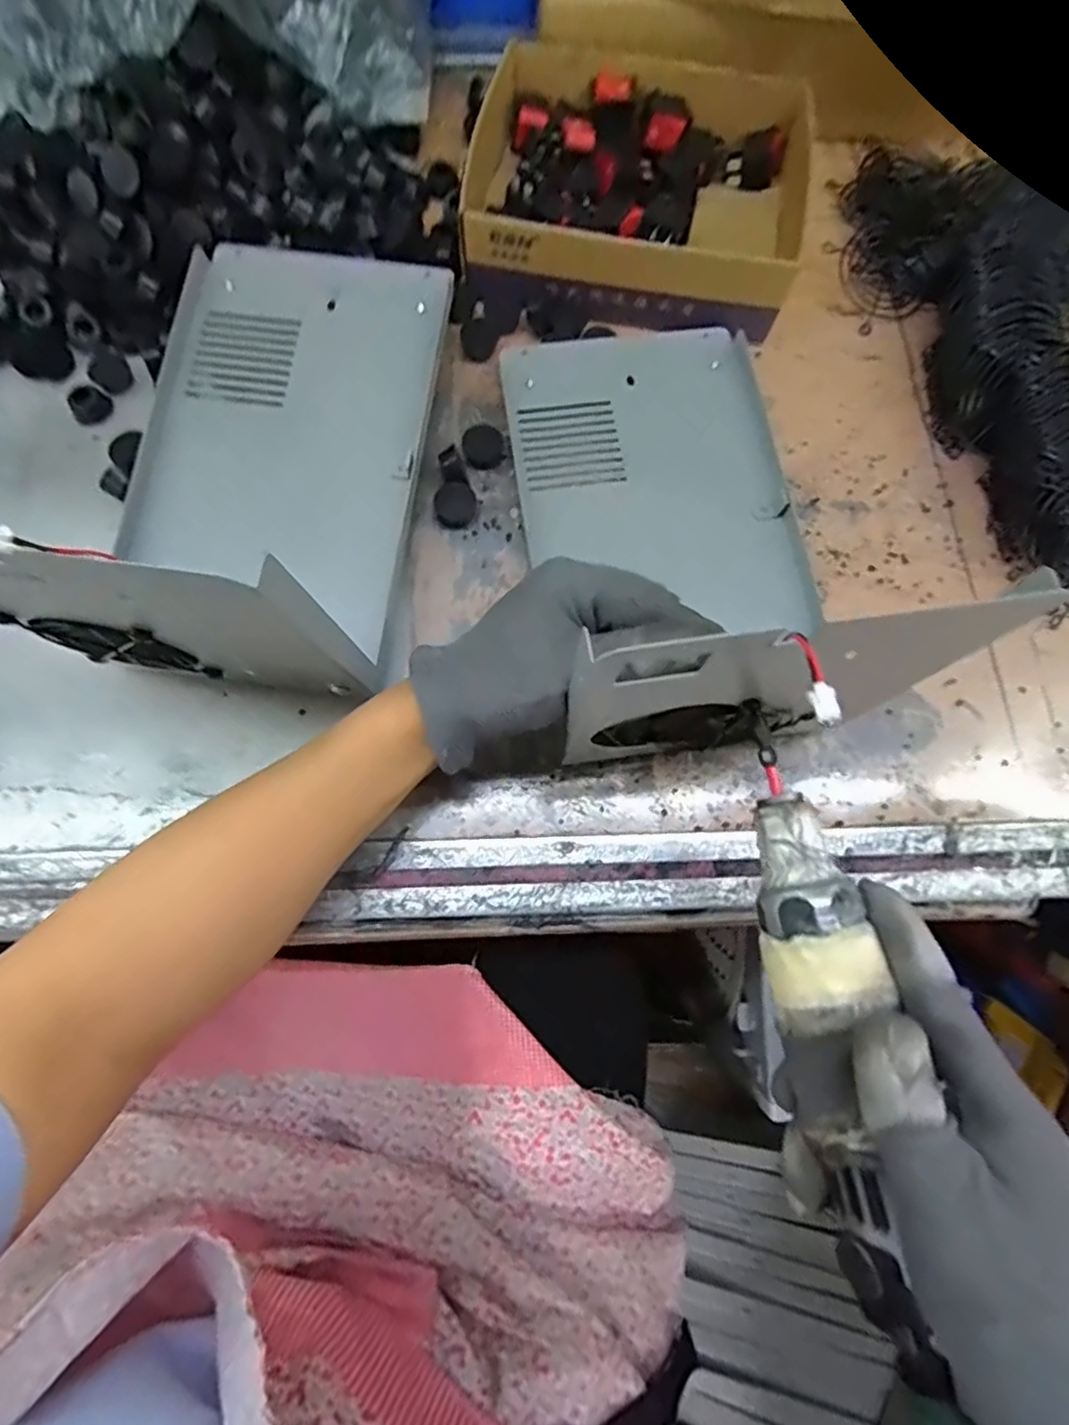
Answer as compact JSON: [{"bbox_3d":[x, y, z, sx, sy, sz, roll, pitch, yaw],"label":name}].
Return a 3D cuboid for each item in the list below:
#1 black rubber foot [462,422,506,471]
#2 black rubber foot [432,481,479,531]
[{"bbox_3d":[-0.033,-0.166,0.409,0.024,0.011,0.031,-34,78,-10],"label":"black rubber foot"},{"bbox_3d":[-0.048,-0.124,0.395,0.026,0.006,0.026,1,105,2],"label":"black rubber foot"}]

